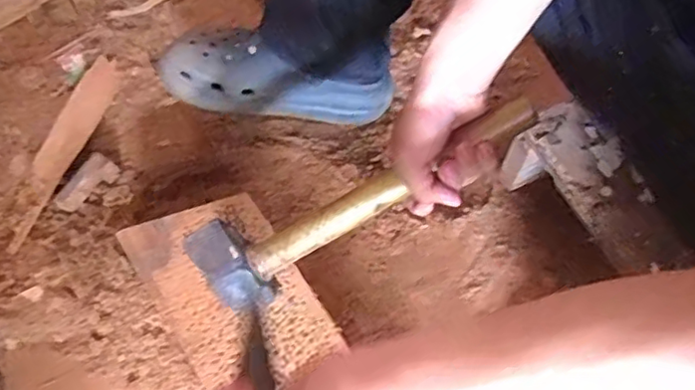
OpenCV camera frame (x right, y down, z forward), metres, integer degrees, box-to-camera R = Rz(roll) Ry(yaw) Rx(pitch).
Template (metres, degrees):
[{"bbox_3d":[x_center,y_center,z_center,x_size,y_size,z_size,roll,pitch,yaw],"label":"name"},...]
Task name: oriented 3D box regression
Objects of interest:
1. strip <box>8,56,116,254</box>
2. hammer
[{"bbox_3d":[-0.319,-0.054,0.695,0.048,0.009,0.239,17,70,5],"label":"strip"},{"bbox_3d":[0.009,0.001,0.498,0.291,0.048,0.066,-29,71,12],"label":"hammer"}]

